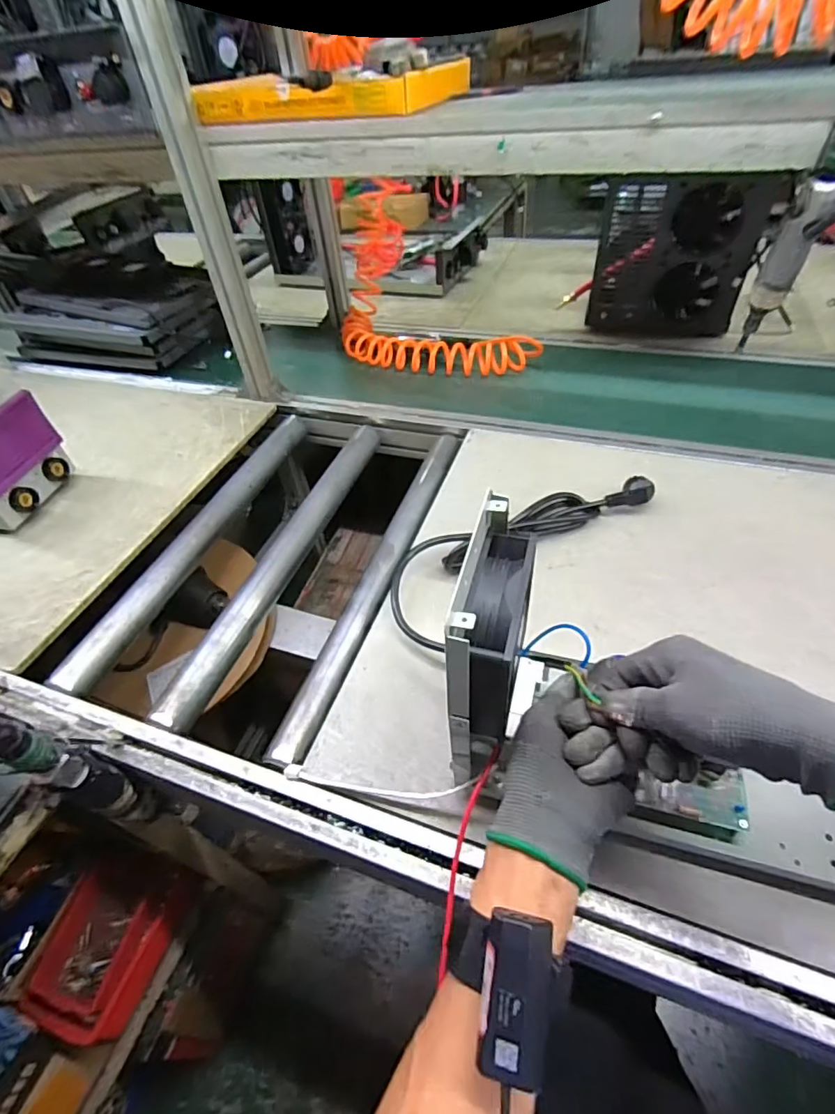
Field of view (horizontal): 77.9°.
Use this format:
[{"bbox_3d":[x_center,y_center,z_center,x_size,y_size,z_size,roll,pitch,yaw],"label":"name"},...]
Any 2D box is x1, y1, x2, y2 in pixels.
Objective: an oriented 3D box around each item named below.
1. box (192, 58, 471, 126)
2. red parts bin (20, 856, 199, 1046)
[{"bbox_3d":[-0.120,-0.634,0.702,0.323,0.040,0.172,12,49,17],"label":"box"},{"bbox_3d":[-0.419,0.523,0.704,0.142,0.091,0.194,5,47,10],"label":"red parts bin"}]

